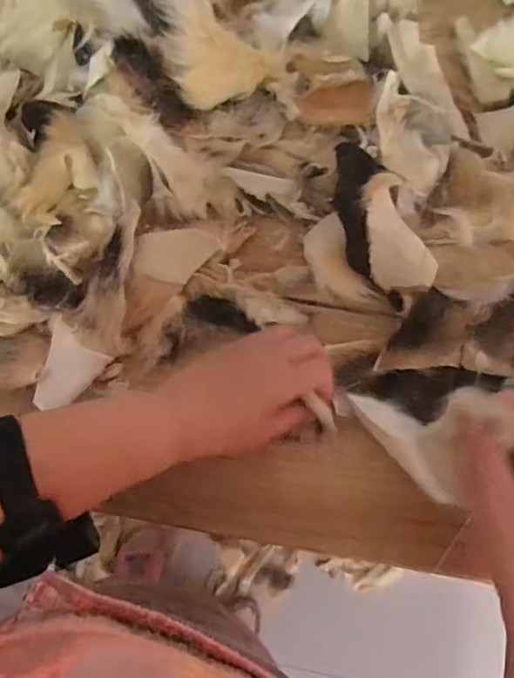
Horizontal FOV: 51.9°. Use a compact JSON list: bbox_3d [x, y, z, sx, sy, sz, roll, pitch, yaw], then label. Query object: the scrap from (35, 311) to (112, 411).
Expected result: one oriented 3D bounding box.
[{"bbox_3d":[-0.162,0.024,0.432,0.055,0.015,0.064,33,74,9],"label":"scrap"}]

